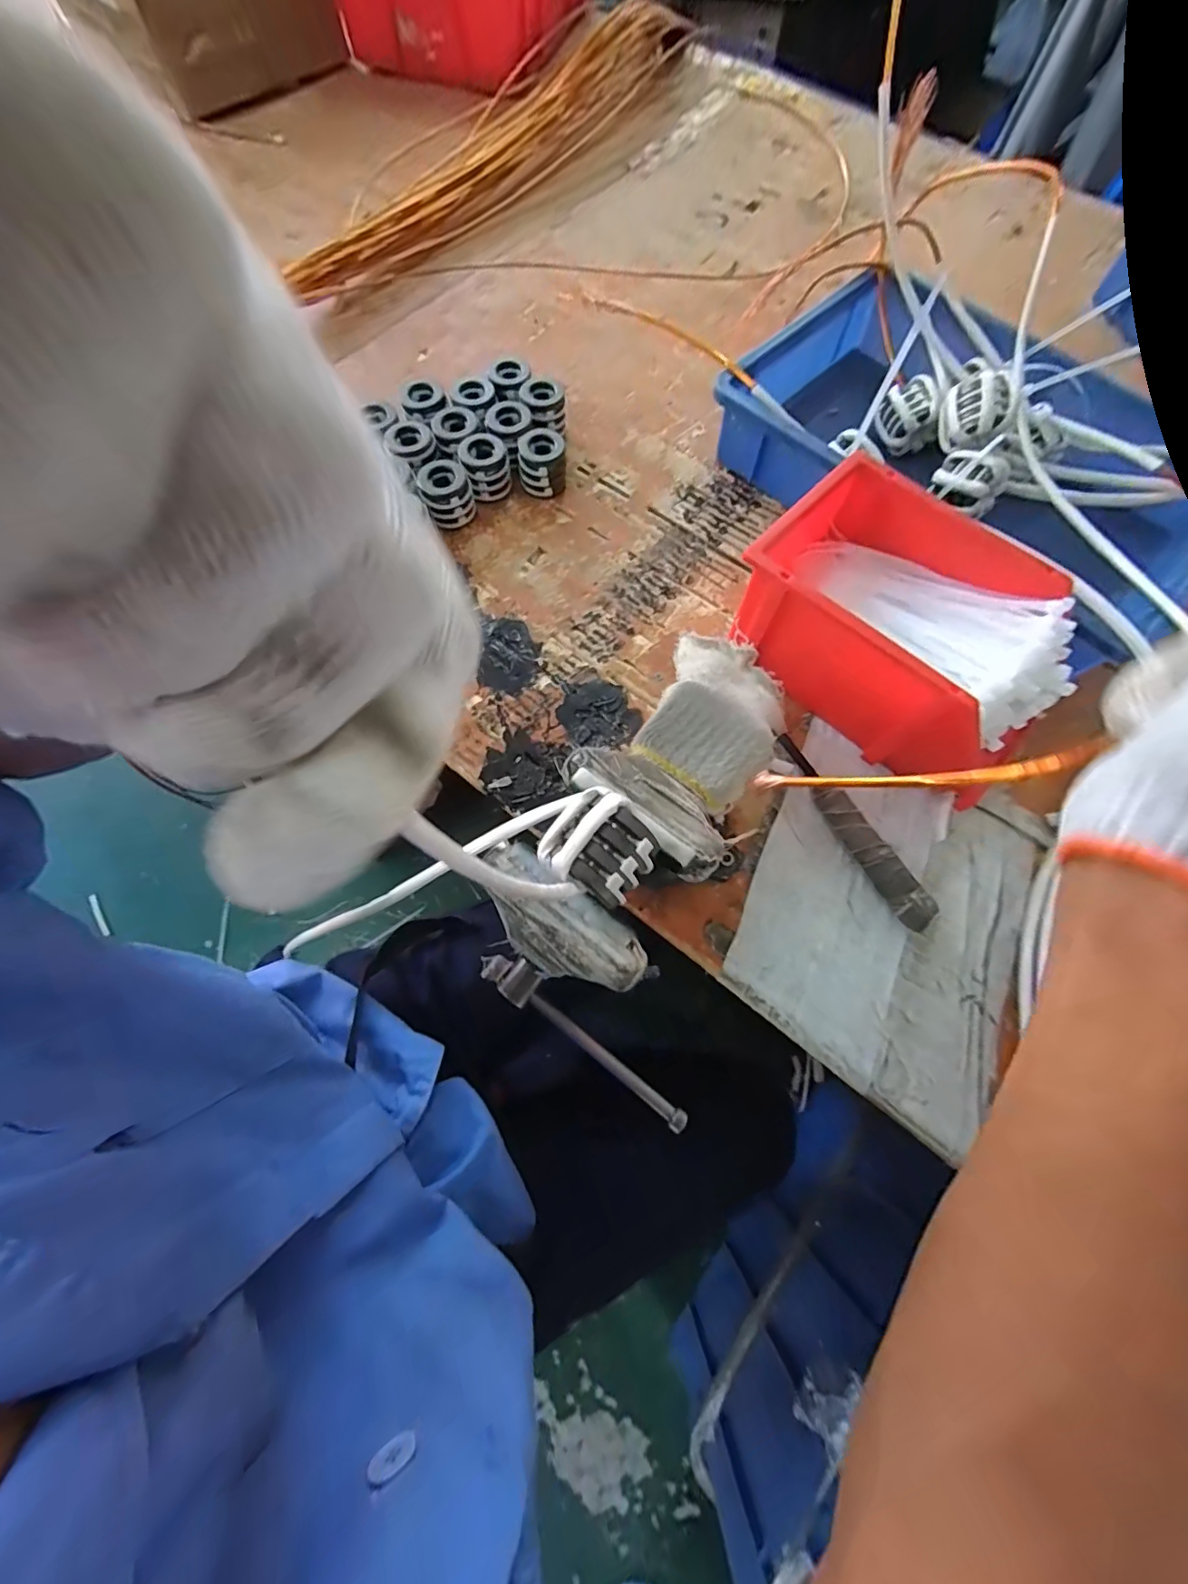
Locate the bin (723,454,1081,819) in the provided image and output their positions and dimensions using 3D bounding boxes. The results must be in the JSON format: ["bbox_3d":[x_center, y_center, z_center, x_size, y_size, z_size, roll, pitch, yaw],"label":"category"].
[{"bbox_3d":[0.249,-0.131,0.433,0.238,0.114,0.167,38,73,12],"label":"bin"}]

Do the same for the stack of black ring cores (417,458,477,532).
[{"bbox_3d":[-0.143,-0.289,0.516,0.047,0.038,0.053,-18,71,-8],"label":"stack of black ring cores"}]

